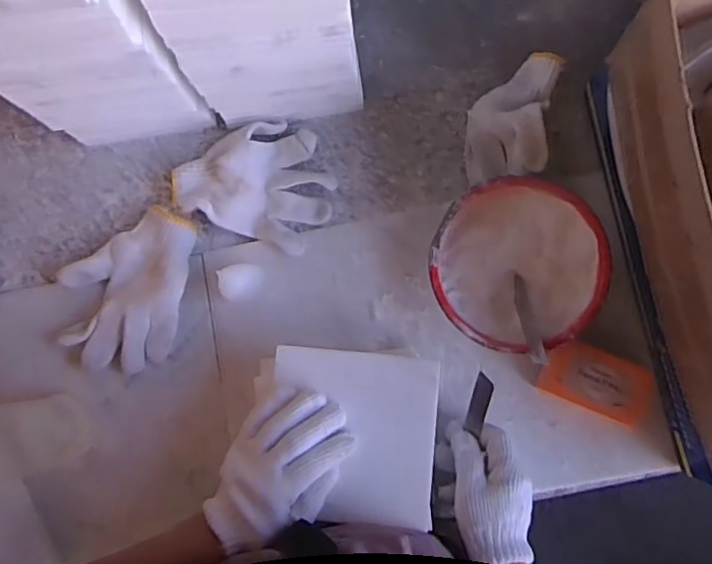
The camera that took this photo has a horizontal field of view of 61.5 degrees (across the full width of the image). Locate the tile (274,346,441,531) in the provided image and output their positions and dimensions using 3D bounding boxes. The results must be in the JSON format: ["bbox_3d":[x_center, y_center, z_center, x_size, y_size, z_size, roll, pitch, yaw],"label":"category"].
[{"bbox_3d":[-0.002,0.138,0.537,0.147,0.013,0.147,4,87,4],"label":"tile"}]

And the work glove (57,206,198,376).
[{"bbox_3d":[-0.240,0.006,0.623,0.118,0.030,0.168,12,86,7],"label":"work glove"}]

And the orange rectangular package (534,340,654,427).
[{"bbox_3d":[0.234,0.097,0.578,0.103,0.024,0.056,22,87,8],"label":"orange rectangular package"}]

